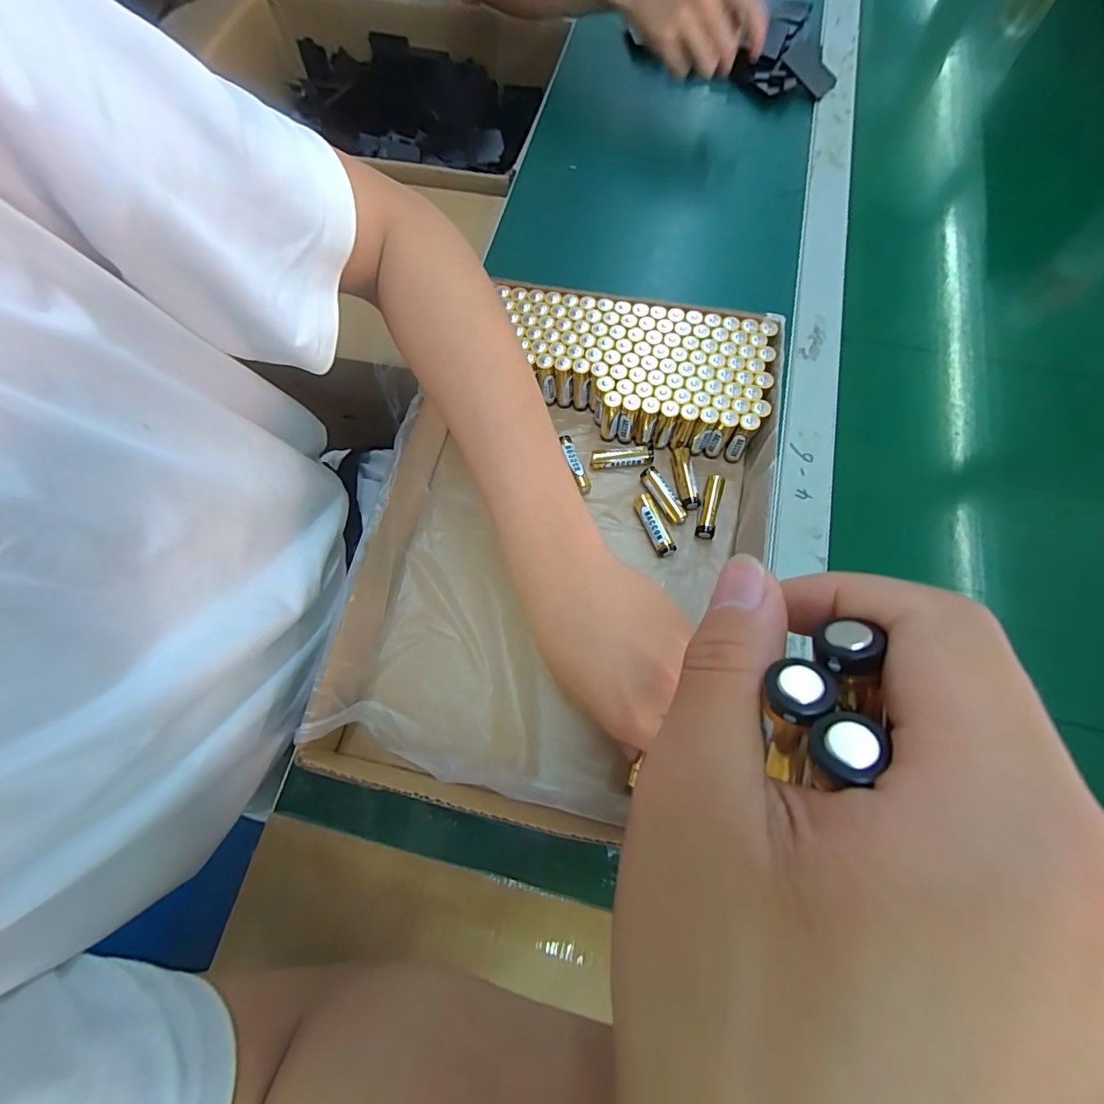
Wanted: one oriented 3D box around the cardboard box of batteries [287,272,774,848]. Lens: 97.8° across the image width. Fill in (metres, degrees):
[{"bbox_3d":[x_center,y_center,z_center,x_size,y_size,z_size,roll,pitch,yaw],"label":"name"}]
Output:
[{"bbox_3d":[0.015,-0.017,0.345,0.262,0.055,0.380,13,73,6],"label":"cardboard box of batteries"}]

